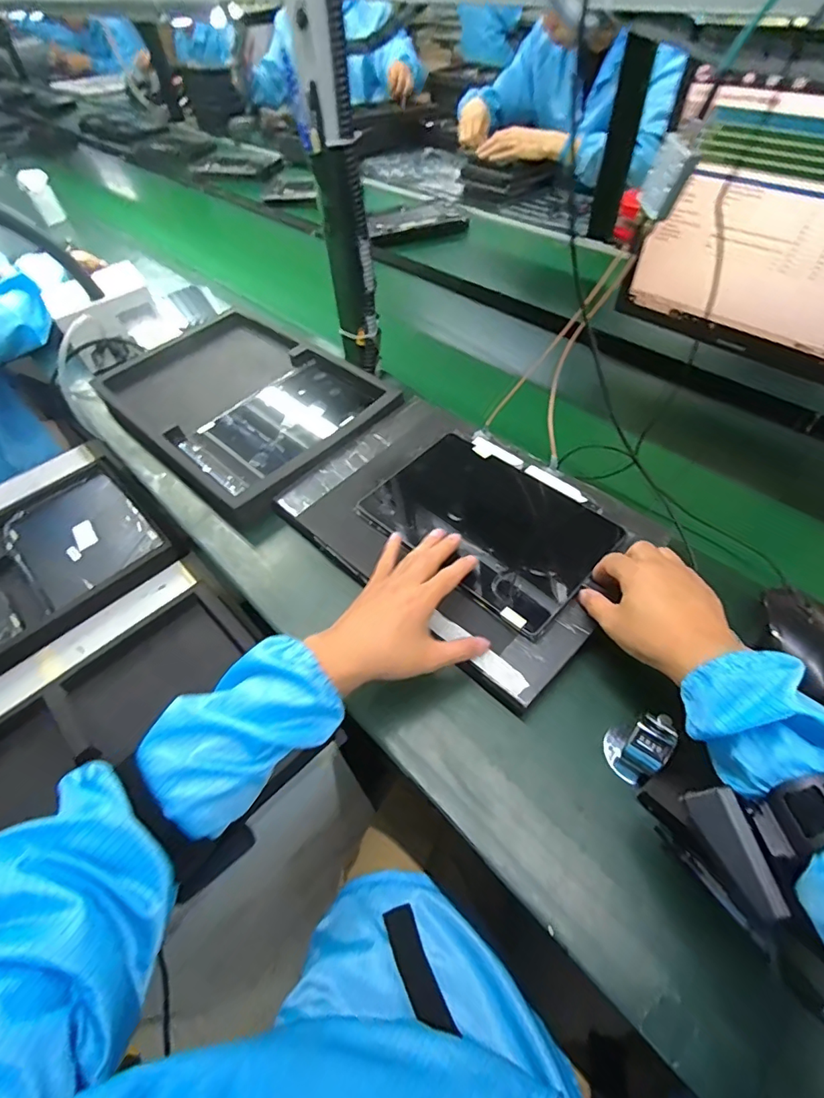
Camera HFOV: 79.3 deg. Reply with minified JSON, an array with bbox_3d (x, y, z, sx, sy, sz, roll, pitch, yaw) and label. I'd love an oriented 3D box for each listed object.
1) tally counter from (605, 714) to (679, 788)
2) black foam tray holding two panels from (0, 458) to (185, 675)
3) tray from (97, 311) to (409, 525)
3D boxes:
[{"bbox_3d":[0.189,0.164,0.412,0.047,0.057,0.045,28,59,23],"label":"tally counter"},{"bbox_3d":[-0.604,0.034,0.734,0.306,0.048,0.426,36,63,27],"label":"black foam tray holding two panels"},{"bbox_3d":[-0.273,-0.247,0.766,0.303,0.036,0.456,-39,60,-23],"label":"tray"}]

